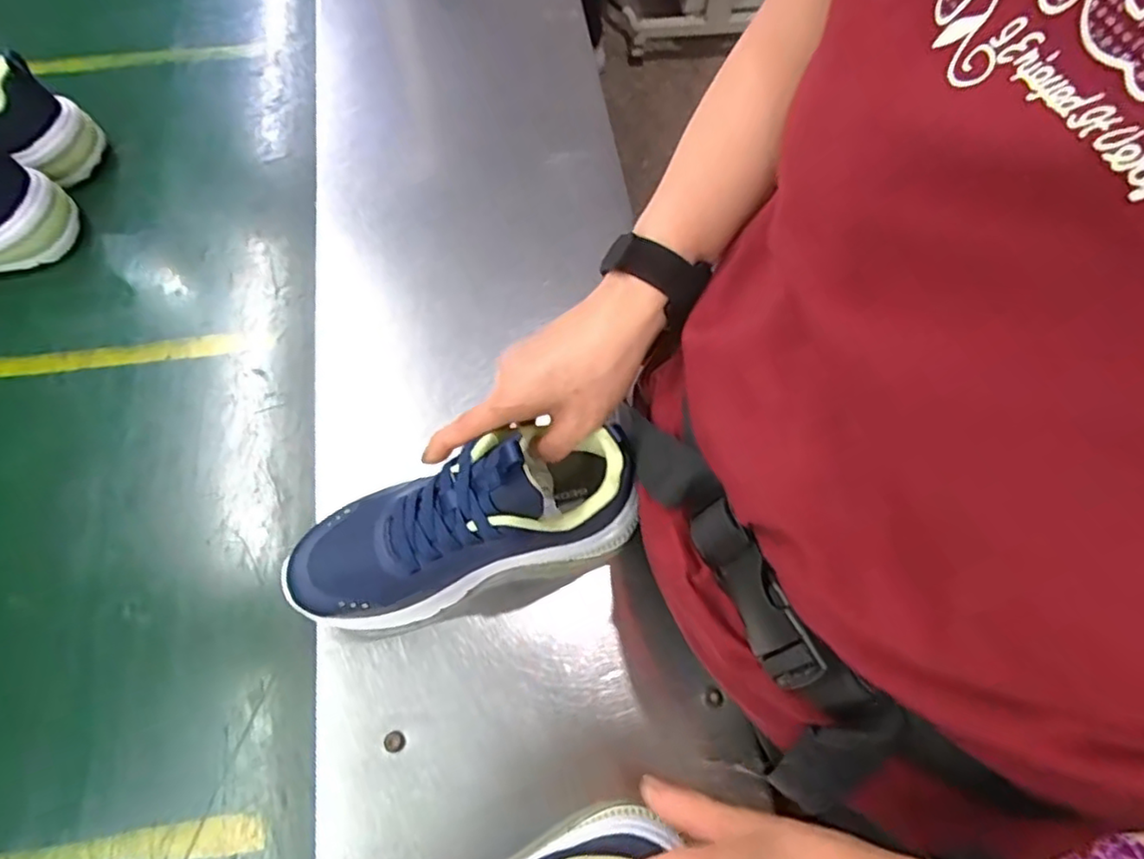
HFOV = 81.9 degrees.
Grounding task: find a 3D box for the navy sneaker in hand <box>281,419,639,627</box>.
[{"bbox_3d":[-0.065,0.057,0.394,0.209,0.091,0.073,-19,69,3],"label":"navy sneaker in hand"}]

